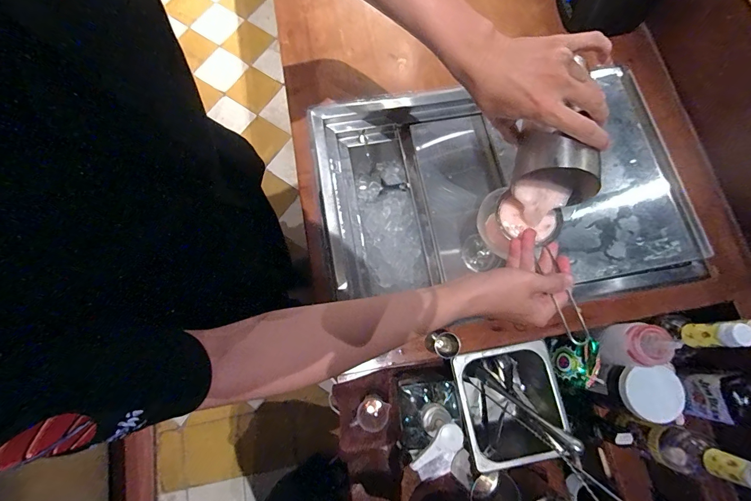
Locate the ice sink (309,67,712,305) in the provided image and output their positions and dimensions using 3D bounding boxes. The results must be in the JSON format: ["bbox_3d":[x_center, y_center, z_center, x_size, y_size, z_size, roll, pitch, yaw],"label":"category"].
[{"bbox_3d":[0.216,-0.092,0.693,0.636,0.194,0.385,-3,76,-1],"label":"ice sink"}]

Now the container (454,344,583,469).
[{"bbox_3d":[0.217,0.253,0.594,0.169,0.139,0.174,-8,76,-3],"label":"container"}]

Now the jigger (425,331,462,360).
[{"bbox_3d":[0.098,0.139,0.512,0.031,0.099,0.034,0,75,0],"label":"jigger"}]

